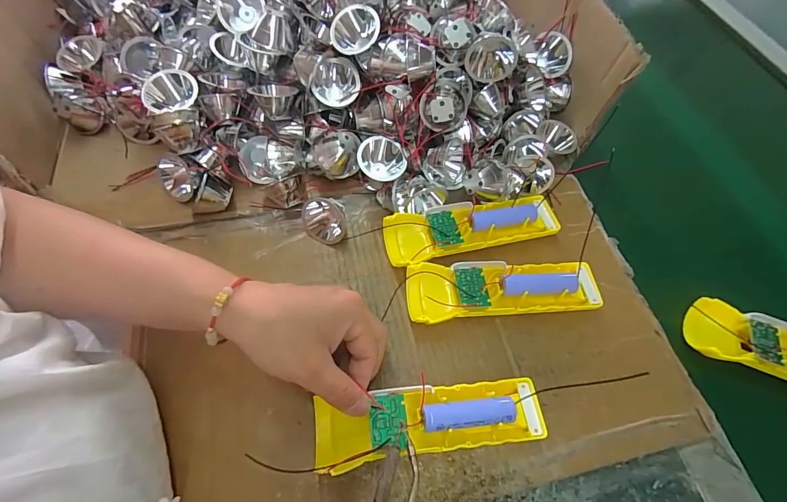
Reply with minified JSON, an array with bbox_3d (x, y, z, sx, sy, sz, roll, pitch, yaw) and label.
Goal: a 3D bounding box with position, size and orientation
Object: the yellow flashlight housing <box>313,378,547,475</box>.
[{"bbox_3d":[0.025,0.118,0.270,0.158,0.021,0.044,-7,62,-4],"label":"yellow flashlight housing"}]

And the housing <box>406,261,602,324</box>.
[{"bbox_3d":[0.089,0.036,0.320,0.154,0.030,0.048,-2,61,-1],"label":"housing"}]

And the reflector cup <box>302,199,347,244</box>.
[{"bbox_3d":[-0.061,-0.028,0.346,0.037,0.035,0.032,-12,62,-7],"label":"reflector cup"}]

